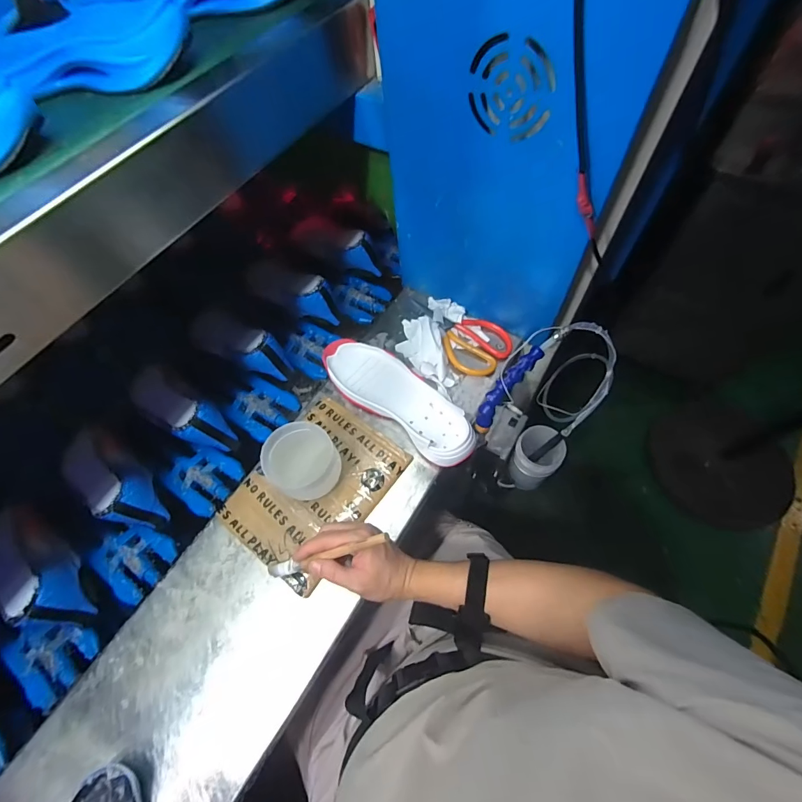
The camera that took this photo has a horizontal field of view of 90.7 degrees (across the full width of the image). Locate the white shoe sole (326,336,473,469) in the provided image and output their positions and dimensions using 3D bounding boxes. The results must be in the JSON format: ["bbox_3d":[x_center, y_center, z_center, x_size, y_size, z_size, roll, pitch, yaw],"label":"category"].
[{"bbox_3d":[-0.006,-0.009,0.601,0.272,0.035,0.093,37,69,19],"label":"white shoe sole"}]

